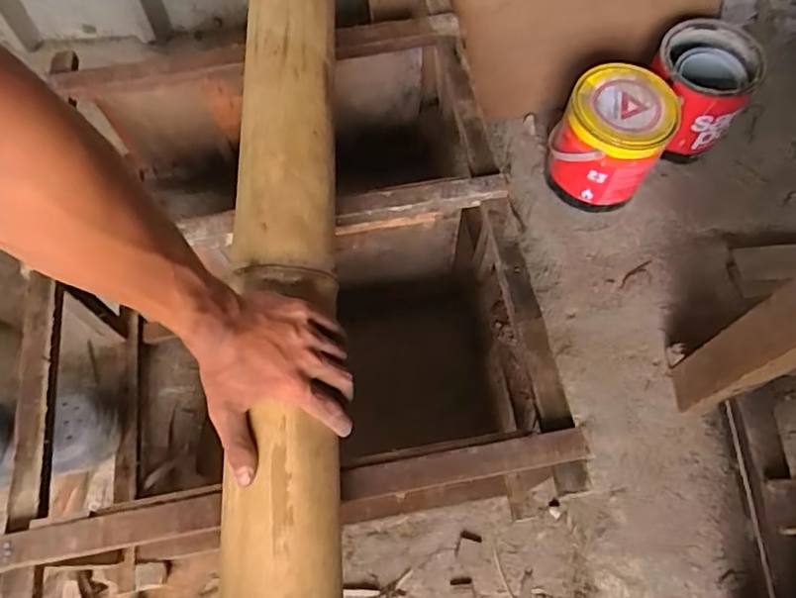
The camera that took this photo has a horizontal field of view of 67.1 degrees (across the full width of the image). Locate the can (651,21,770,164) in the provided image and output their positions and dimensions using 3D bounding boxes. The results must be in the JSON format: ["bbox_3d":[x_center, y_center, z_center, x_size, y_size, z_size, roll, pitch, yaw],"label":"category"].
[{"bbox_3d":[0.466,-0.320,0.958,0.160,0.168,0.158,0,65,0],"label":"can"}]

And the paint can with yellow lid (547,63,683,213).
[{"bbox_3d":[0.321,-0.232,0.910,0.140,0.169,0.154,0,65,0],"label":"paint can with yellow lid"}]

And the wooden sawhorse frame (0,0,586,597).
[{"bbox_3d":[-0.150,-0.013,0.799,0.604,0.293,0.643,-8,65,-4],"label":"wooden sawhorse frame"}]

